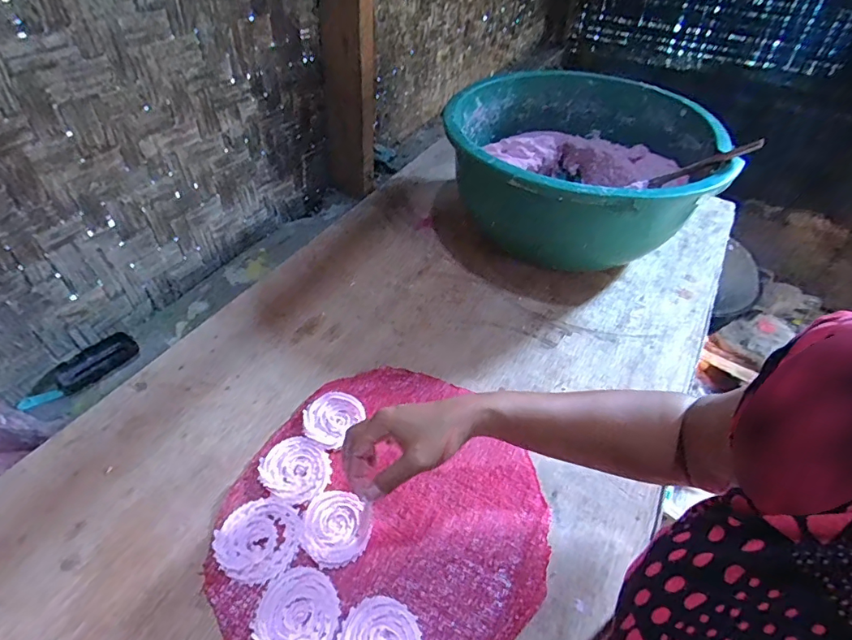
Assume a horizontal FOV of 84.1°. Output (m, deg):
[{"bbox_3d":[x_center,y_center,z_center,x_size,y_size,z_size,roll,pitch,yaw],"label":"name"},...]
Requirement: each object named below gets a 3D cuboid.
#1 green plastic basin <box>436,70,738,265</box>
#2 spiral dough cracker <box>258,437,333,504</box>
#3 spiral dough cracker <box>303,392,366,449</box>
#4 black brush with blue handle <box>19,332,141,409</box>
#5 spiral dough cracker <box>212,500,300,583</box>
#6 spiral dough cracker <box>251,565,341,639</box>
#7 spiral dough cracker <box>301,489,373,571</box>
[{"bbox_3d":[0.256,-0.257,0.812,0.417,0.172,0.430,1,46,-1],"label":"green plastic basin"},{"bbox_3d":[-0.146,0.169,0.536,0.078,0.008,0.069,29,51,24],"label":"spiral dough cracker"},{"bbox_3d":[-0.116,0.121,0.584,0.065,0.010,0.073,26,49,22],"label":"spiral dough cracker"},{"bbox_3d":[-0.524,0.076,0.716,0.052,0.033,0.159,34,54,27],"label":"black brush with blue handle"},{"bbox_3d":[-0.171,0.223,0.478,0.079,0.009,0.076,-8,46,-10],"label":"spiral dough cracker"},{"bbox_3d":[-0.120,0.271,0.435,0.074,0.006,0.076,-20,49,-21],"label":"spiral dough cracker"},{"bbox_3d":[-0.093,0.214,0.489,0.069,0.004,0.077,-2,45,-5],"label":"spiral dough cracker"}]

